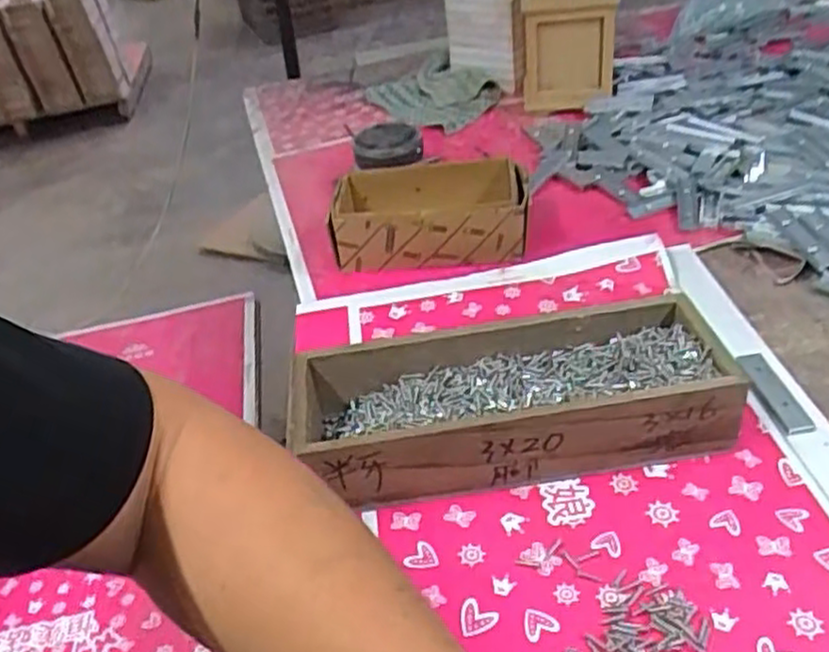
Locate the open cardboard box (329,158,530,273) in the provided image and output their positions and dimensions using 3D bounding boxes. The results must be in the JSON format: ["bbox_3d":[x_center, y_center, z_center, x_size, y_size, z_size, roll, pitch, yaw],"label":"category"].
[{"bbox_3d":[0.017,-0.113,0.749,0.184,0.061,0.118,0,36,10],"label":"open cardboard box"}]

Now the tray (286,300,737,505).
[{"bbox_3d":[0.057,0.053,0.517,0.281,0.064,0.114,-10,36,-4],"label":"tray"}]

